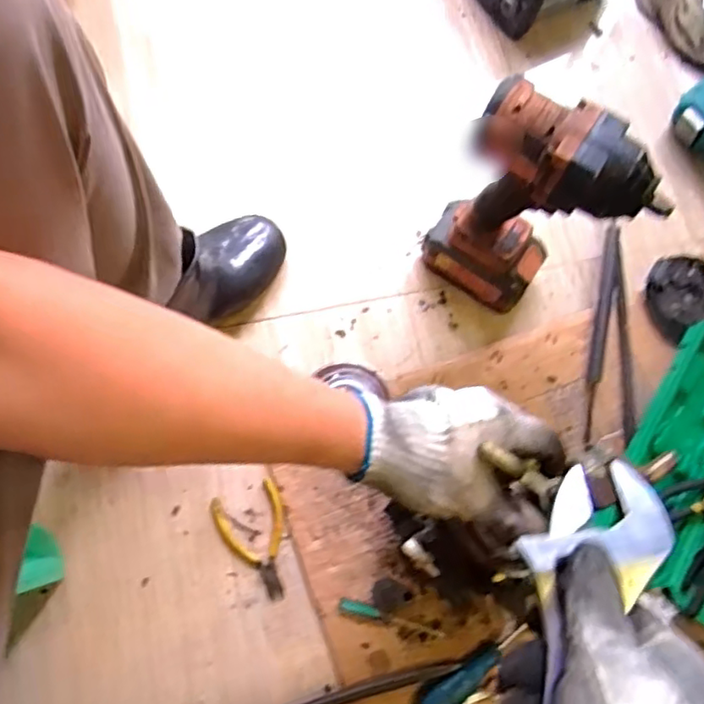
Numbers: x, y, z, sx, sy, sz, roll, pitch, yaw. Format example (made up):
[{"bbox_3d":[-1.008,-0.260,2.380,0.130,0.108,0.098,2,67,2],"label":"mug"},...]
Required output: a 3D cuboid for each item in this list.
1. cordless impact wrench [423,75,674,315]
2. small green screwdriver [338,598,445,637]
[{"bbox_3d":[0.173,-0.128,0.626,0.176,0.276,0.073,27,73,7],"label":"cordless impact wrench"},{"bbox_3d":[0.039,0.263,0.623,0.106,0.017,0.011,15,72,4],"label":"small green screwdriver"}]

